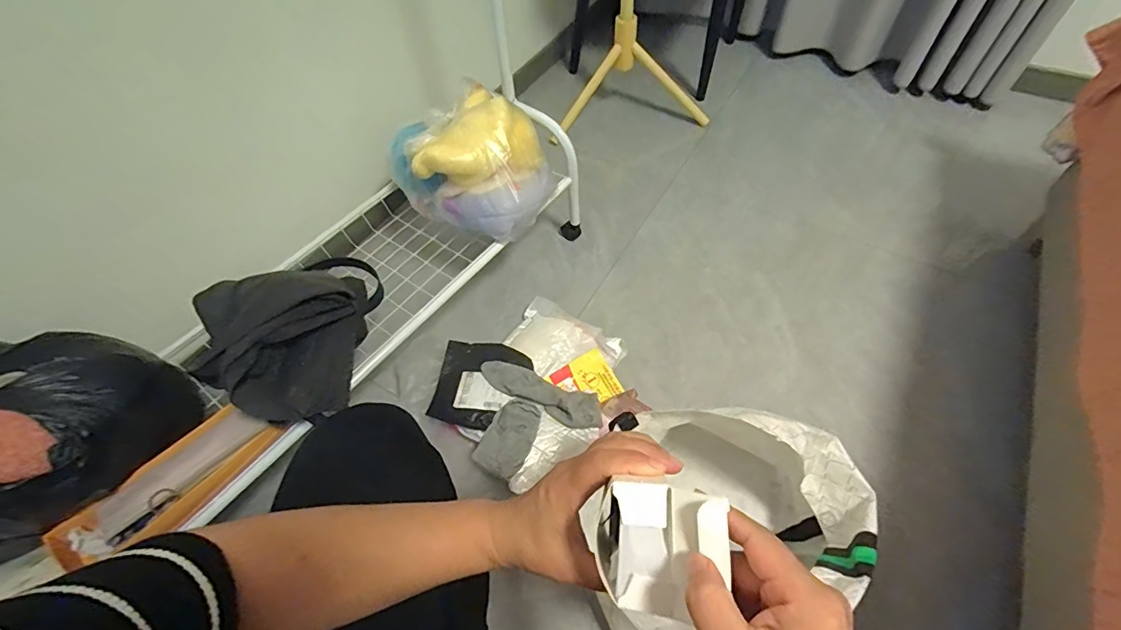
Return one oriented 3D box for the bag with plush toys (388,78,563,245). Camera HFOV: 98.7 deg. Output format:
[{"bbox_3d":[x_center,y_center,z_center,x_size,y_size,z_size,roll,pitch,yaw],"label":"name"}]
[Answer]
[{"bbox_3d":[-0.143,-0.262,0.851,0.230,0.166,0.201,32,63,23],"label":"bag with plush toys"}]

